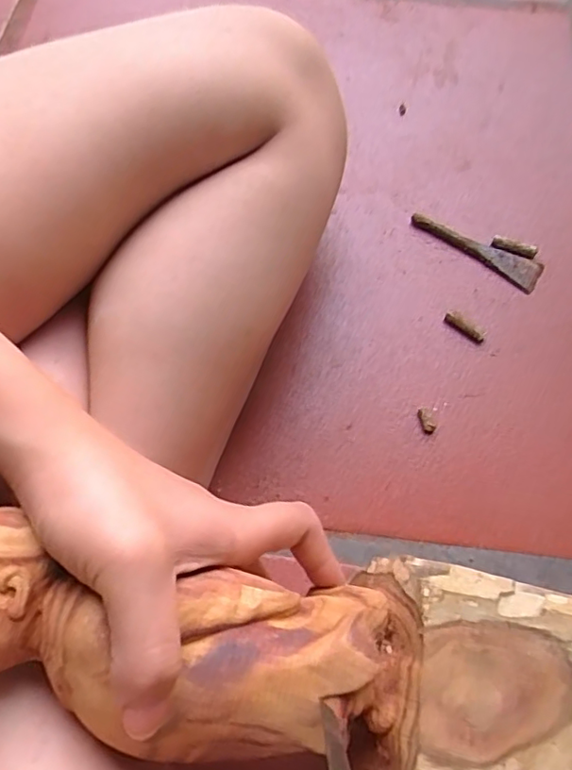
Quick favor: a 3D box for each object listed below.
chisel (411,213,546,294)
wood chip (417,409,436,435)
[{"bbox_3d":[0.137,-0.099,0.423,0.099,0.005,0.024,29,69,12],"label":"chisel"},{"bbox_3d":[0.090,0.022,0.368,0.010,0.007,0.019,-12,66,-6],"label":"wood chip"}]

